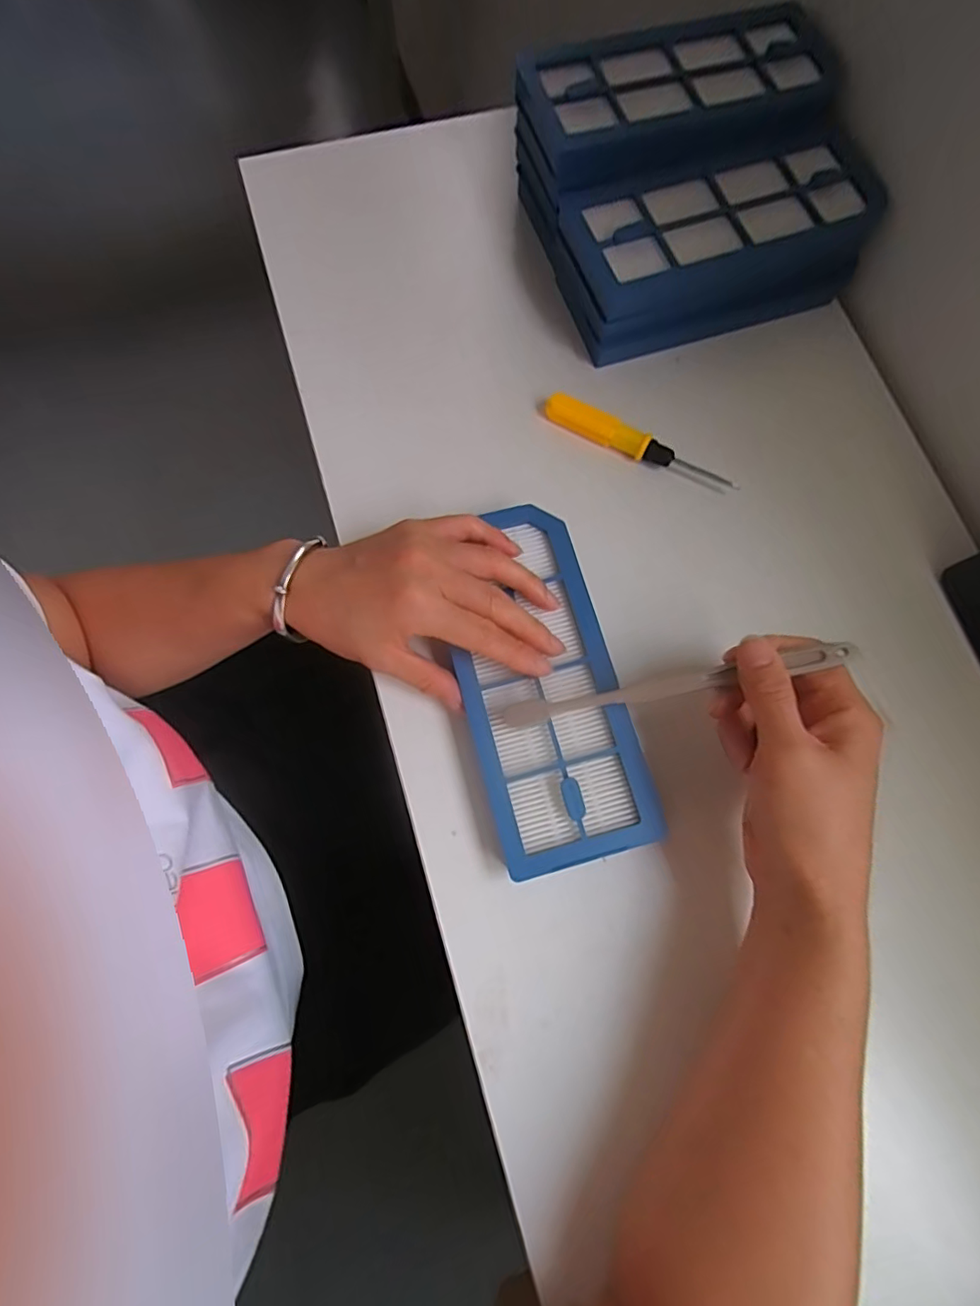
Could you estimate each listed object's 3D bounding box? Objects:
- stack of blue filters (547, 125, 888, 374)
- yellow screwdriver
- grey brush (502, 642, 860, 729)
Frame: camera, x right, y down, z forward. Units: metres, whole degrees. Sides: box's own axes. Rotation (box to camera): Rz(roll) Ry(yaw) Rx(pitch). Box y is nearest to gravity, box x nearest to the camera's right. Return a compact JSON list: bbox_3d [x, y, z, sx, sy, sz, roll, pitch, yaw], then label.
[{"bbox_3d":[0.149,-0.275,0.383,0.205,0.059,0.090,-16,77,-7],"label":"stack of blue filters"},{"bbox_3d":[0.097,-0.136,0.369,0.131,0.016,0.019,30,77,7],"label":"yellow screwdriver"},{"bbox_3d":[0.092,0.017,0.287,0.175,0.004,0.012,-13,75,12],"label":"grey brush"}]

